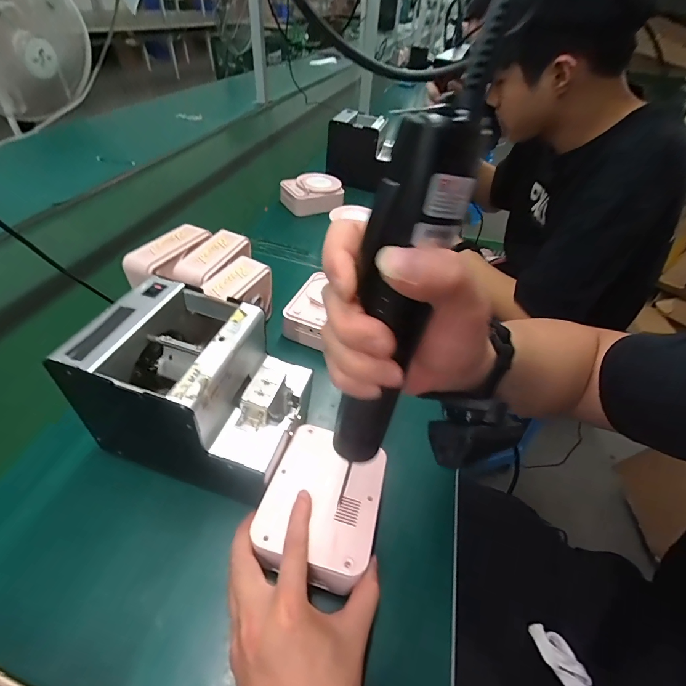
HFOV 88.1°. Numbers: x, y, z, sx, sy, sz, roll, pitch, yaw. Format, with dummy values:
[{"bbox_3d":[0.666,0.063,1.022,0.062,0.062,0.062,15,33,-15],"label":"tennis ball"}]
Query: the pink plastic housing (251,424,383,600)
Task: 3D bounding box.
[{"bbox_3d":[-0.017,0.140,0.324,0.097,0.033,0.127,14,44,8],"label":"pink plastic housing"}]

